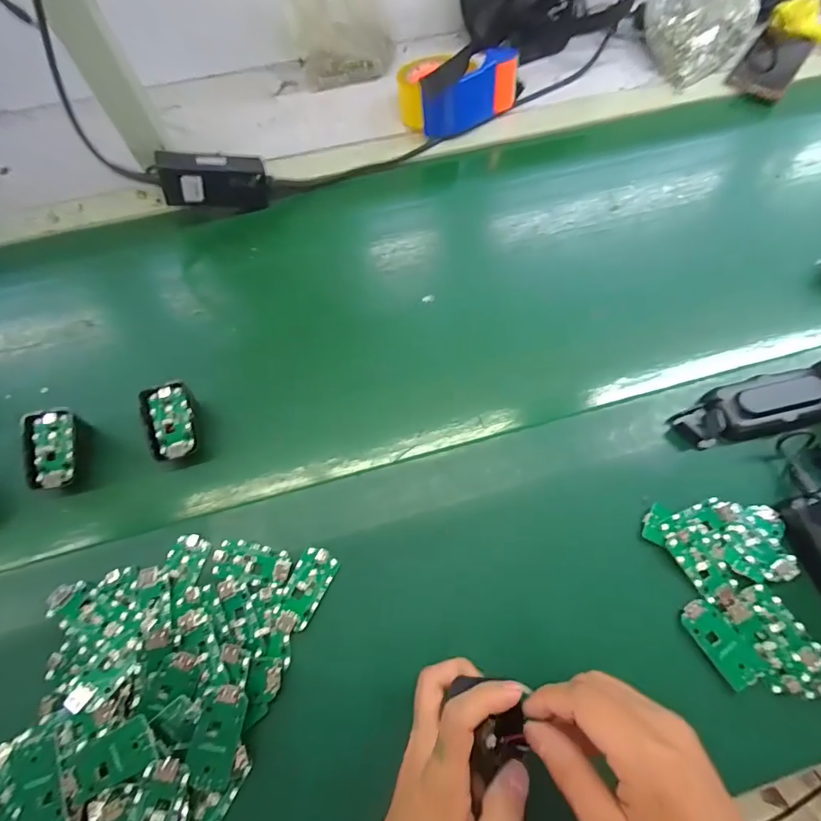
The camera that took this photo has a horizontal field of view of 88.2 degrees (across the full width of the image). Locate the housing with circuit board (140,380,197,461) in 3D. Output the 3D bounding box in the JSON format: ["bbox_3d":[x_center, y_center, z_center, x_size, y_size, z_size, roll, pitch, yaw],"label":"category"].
[{"bbox_3d":[-0.219,0.008,0.385,0.041,0.023,0.071,-19,66,-8],"label":"housing with circuit board"}]

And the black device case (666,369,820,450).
[{"bbox_3d":[0.316,-0.003,0.390,0.147,0.028,0.049,-11,65,-5],"label":"black device case"}]

